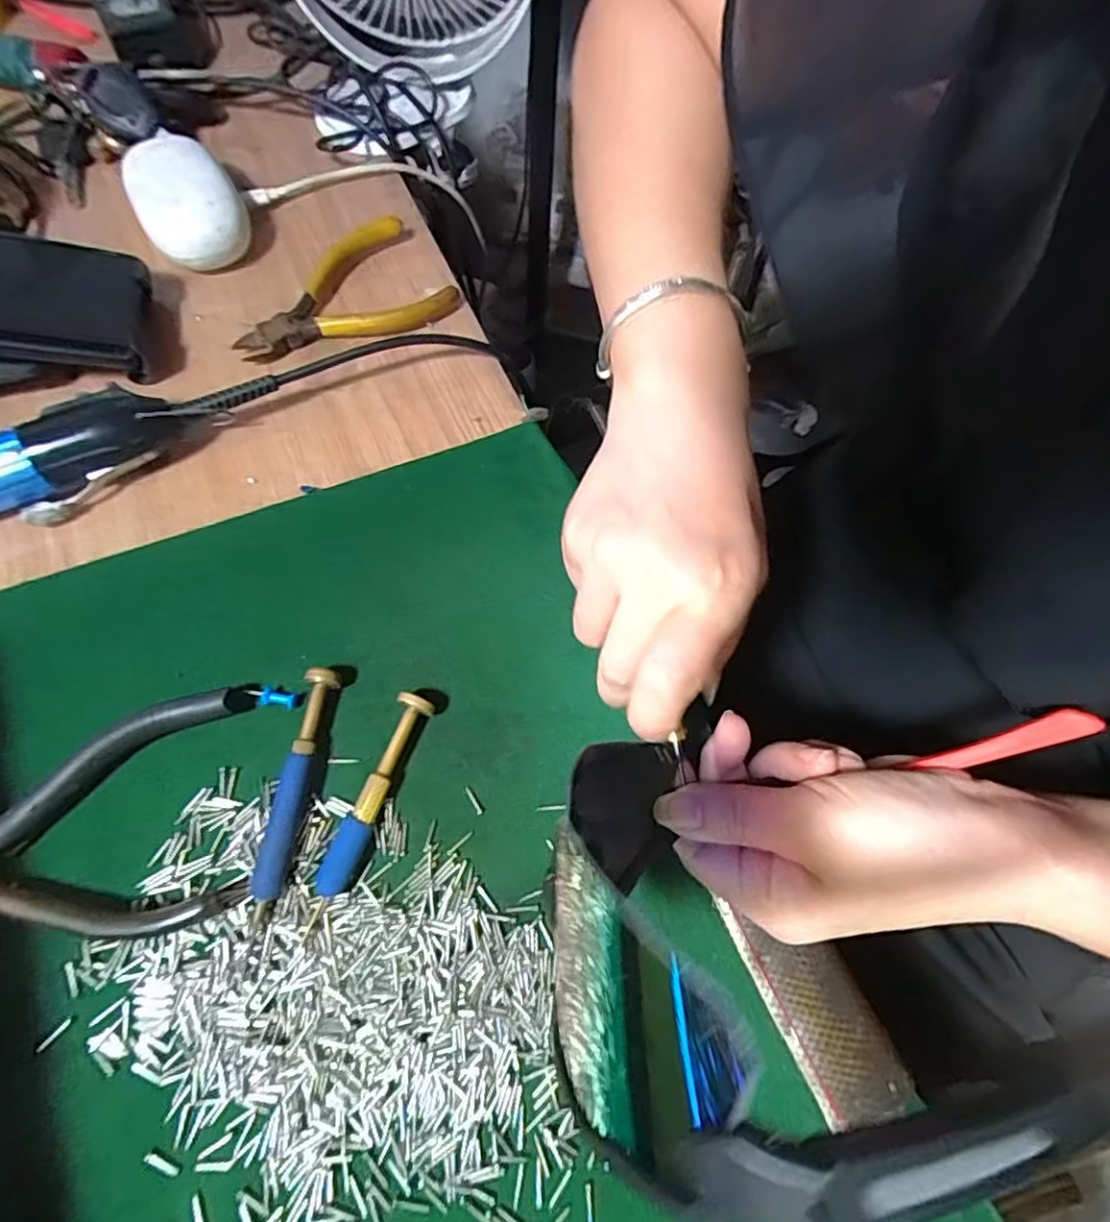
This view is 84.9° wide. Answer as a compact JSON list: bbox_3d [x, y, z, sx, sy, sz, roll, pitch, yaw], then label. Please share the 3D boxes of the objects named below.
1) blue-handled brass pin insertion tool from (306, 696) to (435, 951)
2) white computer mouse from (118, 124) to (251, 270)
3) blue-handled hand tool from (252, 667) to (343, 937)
[{"bbox_3d":[-0.073,0.076,0.236,0.014,0.013,0.091,22,68,7],"label":"blue-handled brass pin insertion tool"},{"bbox_3d":[-0.221,-0.244,0.367,0.056,0.035,0.093,-28,71,-13],"label":"white computer mouse"},{"bbox_3d":[-0.101,0.070,0.238,0.011,0.013,0.094,6,67,0],"label":"blue-handled hand tool"}]

